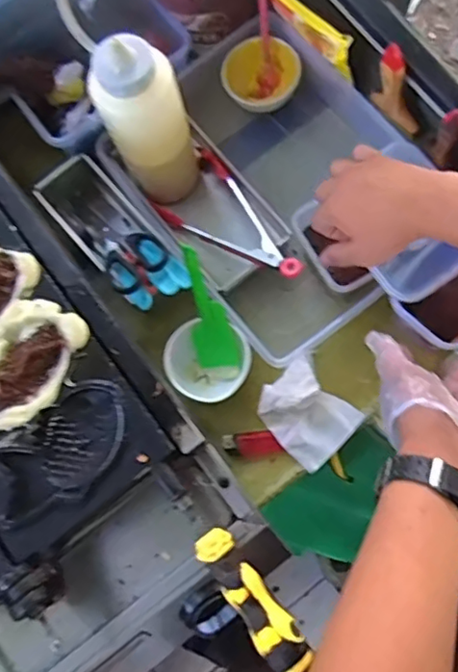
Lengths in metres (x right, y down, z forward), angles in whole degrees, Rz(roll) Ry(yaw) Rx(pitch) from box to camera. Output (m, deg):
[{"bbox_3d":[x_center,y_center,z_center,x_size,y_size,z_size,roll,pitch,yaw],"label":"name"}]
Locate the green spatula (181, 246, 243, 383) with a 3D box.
[{"bbox_3d":[-0.030,-0.024,0.657,0.054,0.013,0.156,-14,112,16],"label":"green spatula"}]

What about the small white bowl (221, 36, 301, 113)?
[{"bbox_3d":[0.039,-0.320,0.733,0.093,0.049,0.077,4,80,1],"label":"small white bowl"}]

